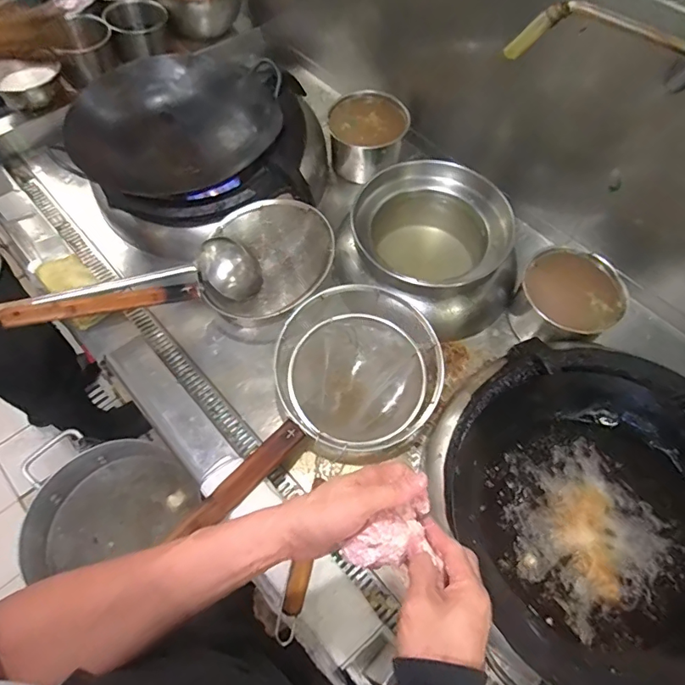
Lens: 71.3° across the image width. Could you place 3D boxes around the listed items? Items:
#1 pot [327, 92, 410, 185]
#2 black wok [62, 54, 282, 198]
[{"bbox_3d":[0.059,-0.489,1.158,0.173,0.146,0.166,1,61,-2],"label":"pot"},{"bbox_3d":[-0.376,-0.501,1.080,0.467,0.117,0.367,-8,61,-6],"label":"black wok"}]

